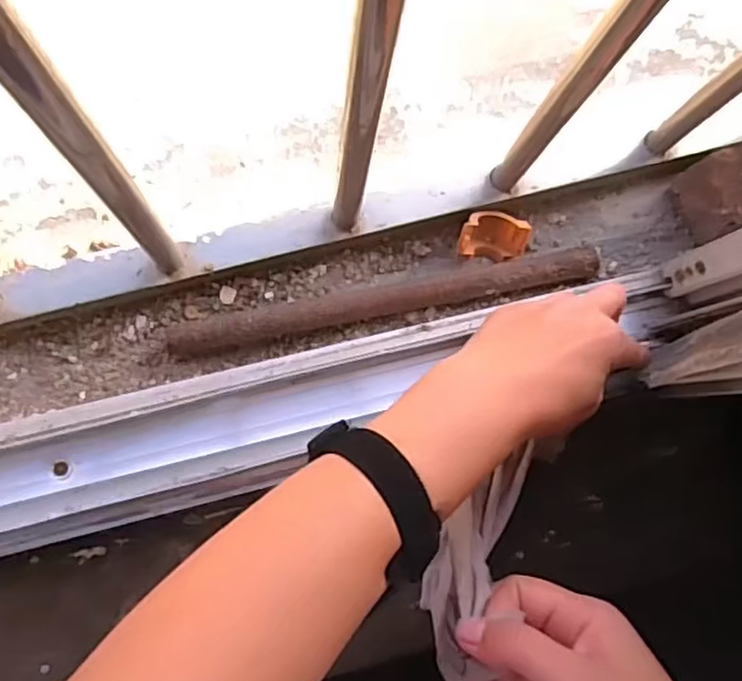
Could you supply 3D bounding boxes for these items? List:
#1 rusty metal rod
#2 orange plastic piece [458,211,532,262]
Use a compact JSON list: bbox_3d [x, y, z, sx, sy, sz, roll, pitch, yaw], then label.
[{"bbox_3d":[0.014,-0.028,0.472,0.296,0.023,0.023,-11,84,-7],"label":"rusty metal rod"},{"bbox_3d":[0.087,-0.076,0.482,0.051,0.032,0.034,1,83,-6],"label":"orange plastic piece"}]

